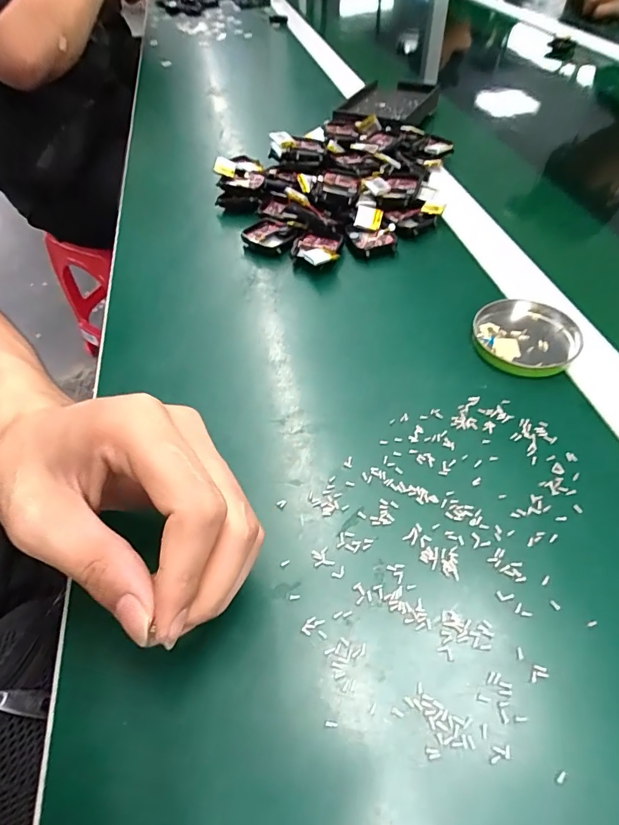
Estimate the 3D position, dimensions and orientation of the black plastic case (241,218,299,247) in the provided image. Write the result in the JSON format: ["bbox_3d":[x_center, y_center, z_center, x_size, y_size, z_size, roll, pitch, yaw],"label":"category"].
[{"bbox_3d":[-0.035,-0.153,0.385,0.041,0.009,0.035,32,64,20],"label":"black plastic case"}]

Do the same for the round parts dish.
[{"bbox_3d":[0.142,-0.049,0.294,0.066,0.011,0.063,-2,50,3],"label":"round parts dish"}]

